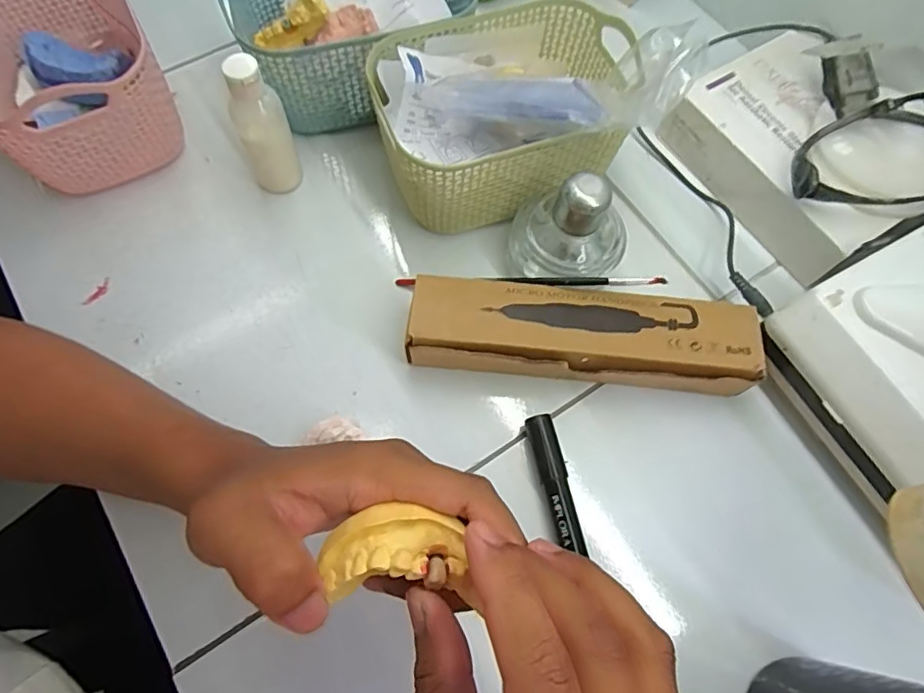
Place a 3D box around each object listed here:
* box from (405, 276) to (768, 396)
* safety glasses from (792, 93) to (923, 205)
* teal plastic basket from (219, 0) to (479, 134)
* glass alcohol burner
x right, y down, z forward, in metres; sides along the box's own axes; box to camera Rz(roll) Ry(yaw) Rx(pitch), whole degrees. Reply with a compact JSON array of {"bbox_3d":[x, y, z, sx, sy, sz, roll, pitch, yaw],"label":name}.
[{"bbox_3d":[0.074,-0.003,0.352,0.211,0.039,0.059,6,68,0],"label":"box"},{"bbox_3d":[0.278,-0.127,0.357,0.143,0.036,0.072,-12,69,-7],"label":"safety glasses"},{"bbox_3d":[-0.076,-0.242,0.421,0.175,0.081,0.129,-18,70,-9],"label":"teal plastic basket"},{"bbox_3d":[0.068,-0.074,0.353,0.075,0.076,0.057,23,69,7],"label":"glass alcohol burner"}]

